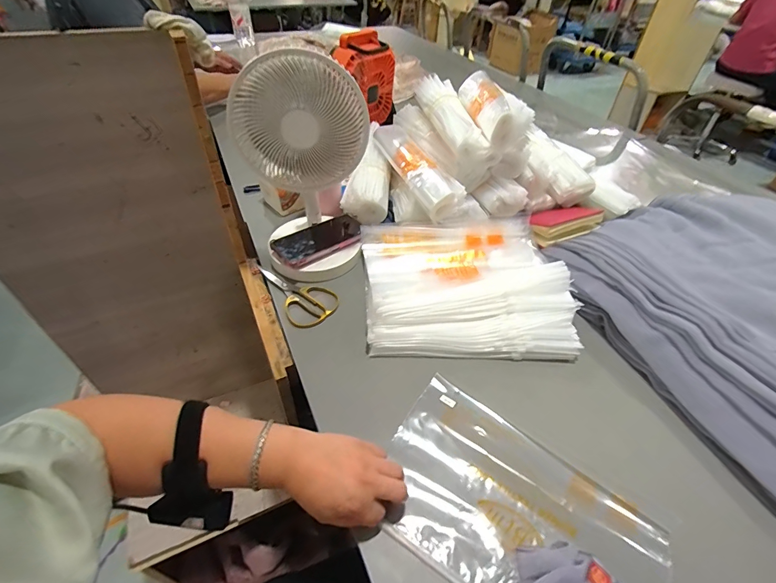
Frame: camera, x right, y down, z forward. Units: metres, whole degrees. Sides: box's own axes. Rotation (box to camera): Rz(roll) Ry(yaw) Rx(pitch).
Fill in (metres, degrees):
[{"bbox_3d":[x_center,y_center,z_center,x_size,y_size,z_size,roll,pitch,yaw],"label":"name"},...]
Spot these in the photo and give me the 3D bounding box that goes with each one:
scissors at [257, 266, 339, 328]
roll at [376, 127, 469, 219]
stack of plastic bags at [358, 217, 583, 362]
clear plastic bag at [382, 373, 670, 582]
[{"bbox_3d":[-0.145,-0.002,0.648,0.086,0.016,0.160,-23,50,-24],"label":"scissors"},{"bbox_3d":[0.049,-0.258,0.788,0.076,0.053,0.304,-16,47,-18],"label":"roll"},{"bbox_3d":[0.119,-0.022,0.628,0.307,0.073,0.274,0,44,-2],"label":"stack of plastic bags"},{"bbox_3d":[0.128,0.232,0.414,0.286,0.017,0.183,30,51,25],"label":"clear plastic bag"}]

